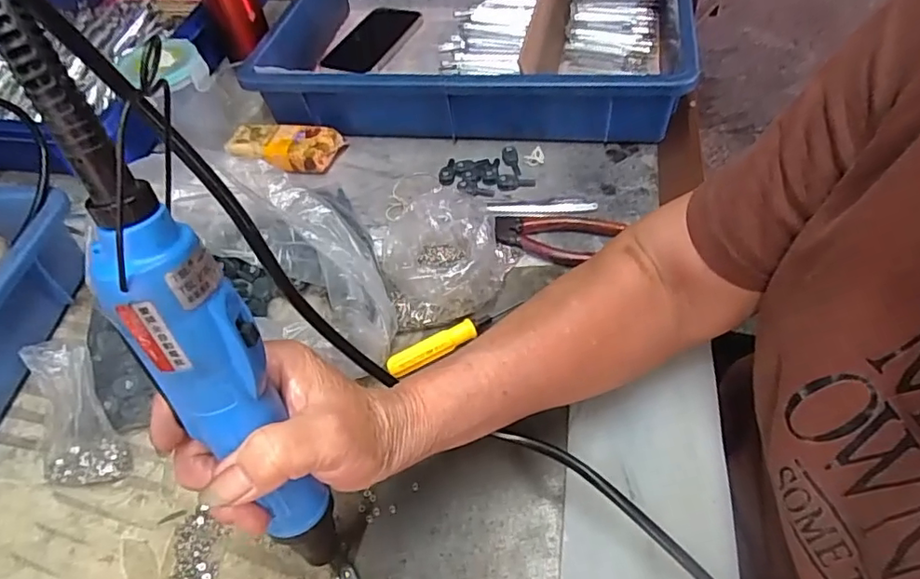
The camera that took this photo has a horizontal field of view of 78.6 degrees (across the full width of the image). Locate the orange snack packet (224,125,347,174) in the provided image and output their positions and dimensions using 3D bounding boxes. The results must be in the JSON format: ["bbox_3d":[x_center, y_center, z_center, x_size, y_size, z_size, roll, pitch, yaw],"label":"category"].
[{"bbox_3d":[-0.179,-0.147,0.579,0.108,0.032,0.049,5,52,11],"label":"orange snack packet"}]

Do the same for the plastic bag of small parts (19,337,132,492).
[{"bbox_3d":[-0.267,0.086,0.379,0.063,0.072,0.076,-19,50,-13],"label":"plastic bag of small parts"}]

